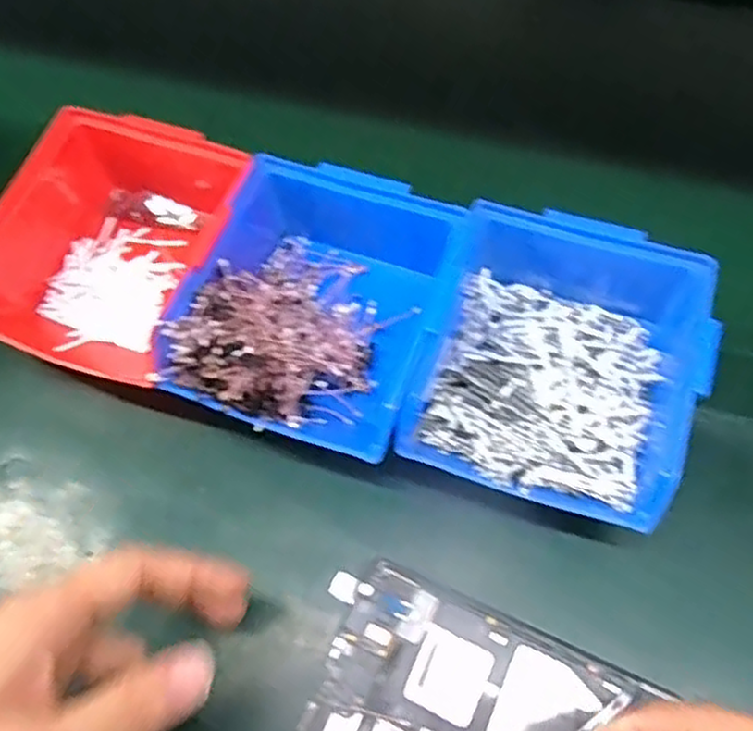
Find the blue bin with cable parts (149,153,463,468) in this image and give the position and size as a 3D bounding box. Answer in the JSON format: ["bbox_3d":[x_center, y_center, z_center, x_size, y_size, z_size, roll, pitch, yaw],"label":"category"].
[{"bbox_3d":[-0.029,-0.038,0.397,0.122,0.071,0.170,16,66,10],"label":"blue bin with cable parts"}]

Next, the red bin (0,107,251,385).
[{"bbox_3d":[-0.142,-0.070,0.417,0.121,0.080,0.159,16,66,10],"label":"red bin"}]

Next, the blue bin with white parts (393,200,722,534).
[{"bbox_3d":[0.091,-0.003,0.371,0.129,0.066,0.152,13,65,8],"label":"blue bin with white parts"}]

